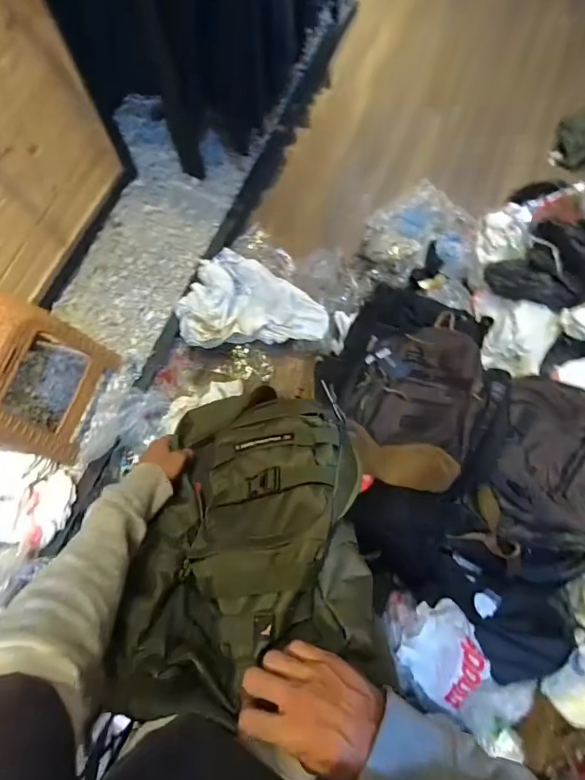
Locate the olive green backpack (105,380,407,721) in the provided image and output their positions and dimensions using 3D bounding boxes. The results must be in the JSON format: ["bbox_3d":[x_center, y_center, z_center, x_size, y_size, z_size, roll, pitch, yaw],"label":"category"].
[{"bbox_3d":[-0.050,0.196,0.567,0.305,0.190,0.398,-20,39,24],"label":"olive green backpack"}]

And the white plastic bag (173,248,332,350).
[{"bbox_3d":[-0.144,-0.339,1.452,0.475,0.151,0.341,-8,74,-3],"label":"white plastic bag"}]

